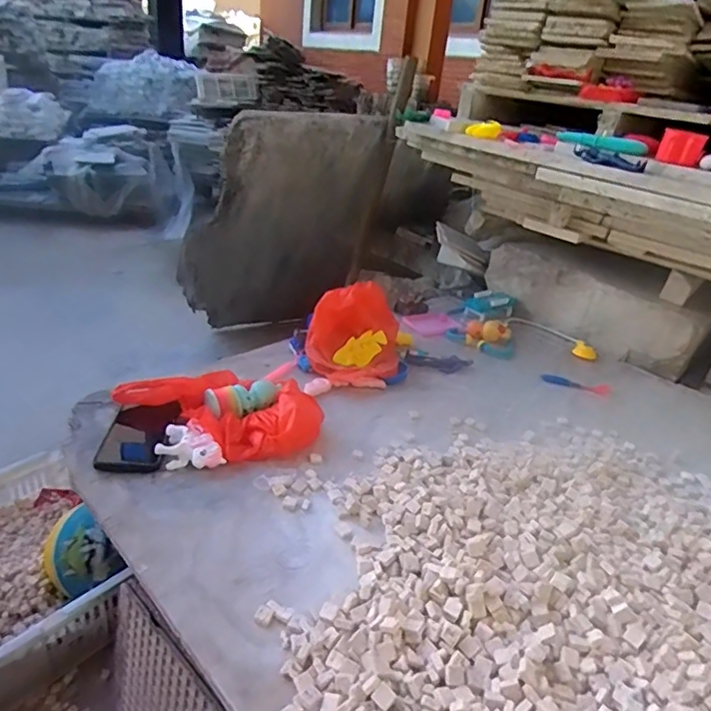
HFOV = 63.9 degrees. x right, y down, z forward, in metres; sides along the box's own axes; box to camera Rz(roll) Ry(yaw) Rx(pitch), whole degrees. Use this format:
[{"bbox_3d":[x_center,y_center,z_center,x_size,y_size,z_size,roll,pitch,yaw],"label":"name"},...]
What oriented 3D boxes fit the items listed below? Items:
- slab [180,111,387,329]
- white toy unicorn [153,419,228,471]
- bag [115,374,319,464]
[{"bbox_3d":[-0.232,-0.343,1.739,0.530,0.964,0.054,-13,67,-30],"label":"slab"},{"bbox_3d":[-0.227,0.130,0.760,0.071,0.042,0.087,-18,35,-38],"label":"white toy unicorn"},{"bbox_3d":[-0.189,0.078,0.836,0.273,0.057,0.158,17,29,21],"label":"bag"}]

